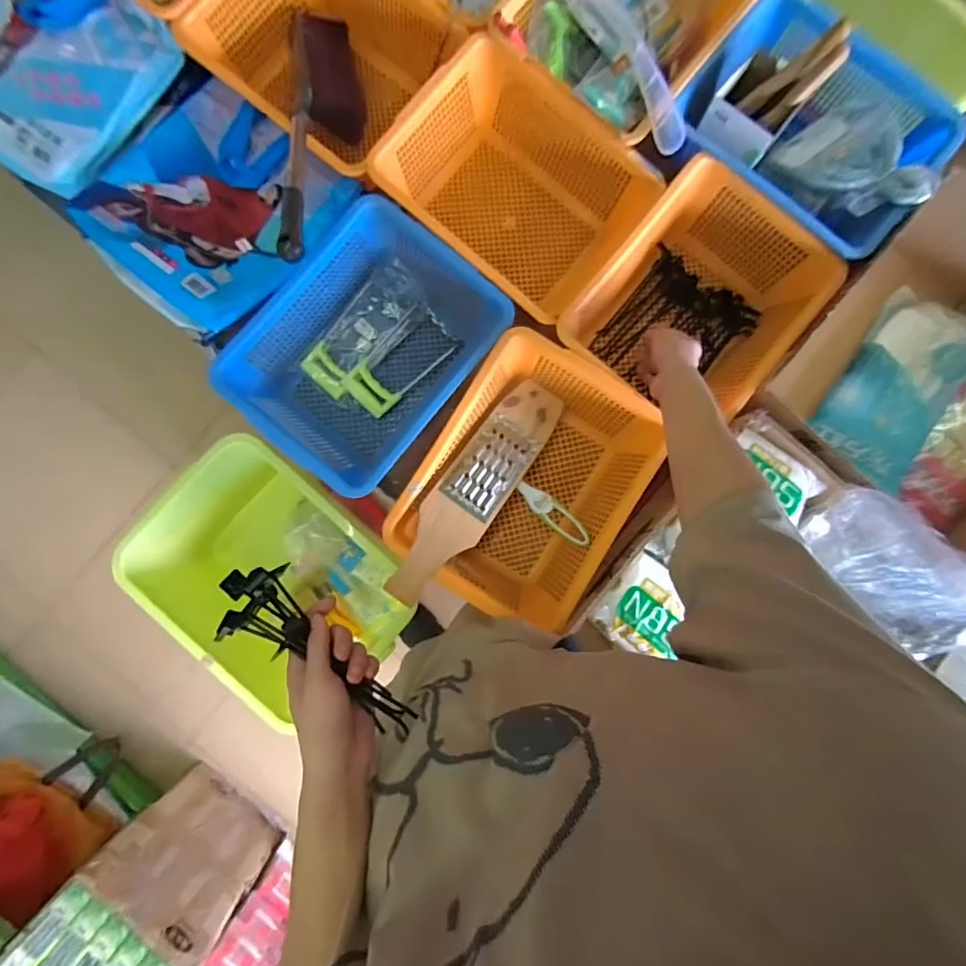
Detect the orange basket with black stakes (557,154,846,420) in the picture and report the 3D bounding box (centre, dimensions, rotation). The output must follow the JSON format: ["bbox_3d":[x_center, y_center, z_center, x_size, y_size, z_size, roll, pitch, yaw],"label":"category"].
[{"bbox_3d":[0.323,-0.266,0.756,0.274,0.136,0.353,40,87,1],"label":"orange basket with black stakes"}]

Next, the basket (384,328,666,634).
[{"bbox_3d":[0.059,0.010,0.730,0.284,0.153,0.392,30,87,1],"label":"basket"}]

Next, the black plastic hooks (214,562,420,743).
[{"bbox_3d":[-0.158,0.161,0.461,0.227,0.082,0.055,37,87,4],"label":"black plastic hooks"}]

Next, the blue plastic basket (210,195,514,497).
[{"bbox_3d":[-0.171,-0.199,0.740,0.284,0.147,0.366,37,87,1],"label":"blue plastic basket"}]

